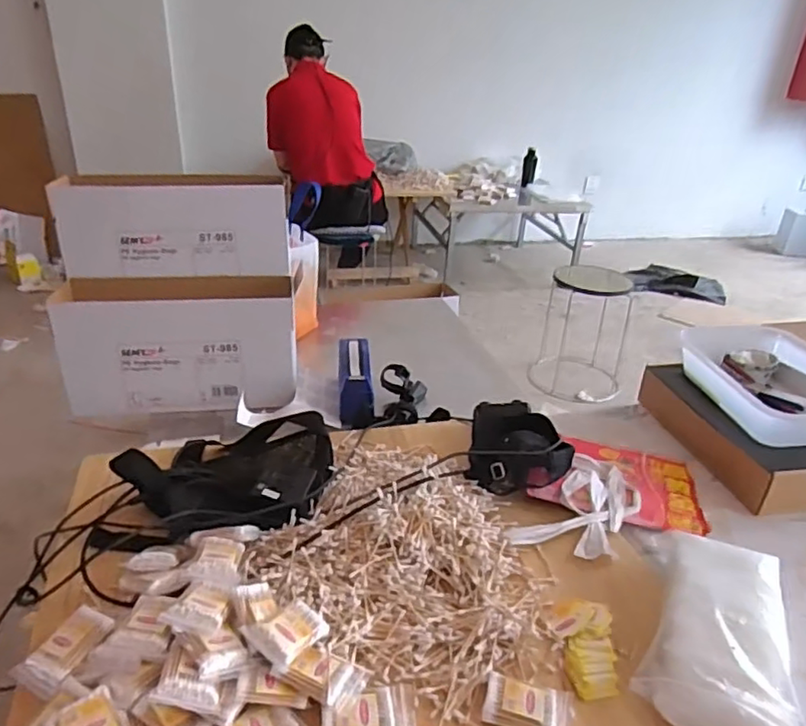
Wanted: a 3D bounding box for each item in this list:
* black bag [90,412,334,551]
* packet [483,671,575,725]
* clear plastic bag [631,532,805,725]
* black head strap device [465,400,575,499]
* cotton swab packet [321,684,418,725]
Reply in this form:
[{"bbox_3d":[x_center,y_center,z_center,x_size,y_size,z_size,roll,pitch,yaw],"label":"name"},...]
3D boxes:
[{"bbox_3d":[-0.273,0.167,0.928,0.329,0.077,0.257,-7,29,-19],"label":"black bag"},{"bbox_3d":[0.136,0.370,0.659,0.093,0.017,0.061,10,28,13],"label":"packet"},{"bbox_3d":[0.379,0.315,0.730,0.164,0.075,0.270,14,29,19],"label":"clear plastic bag"},{"bbox_3d":[0.195,0.136,1.019,0.159,0.088,0.268,7,27,8],"label":"black head strap device"},{"bbox_3d":[-0.034,0.365,0.638,0.099,0.022,0.063,1,27,-5],"label":"cotton swab packet"}]

